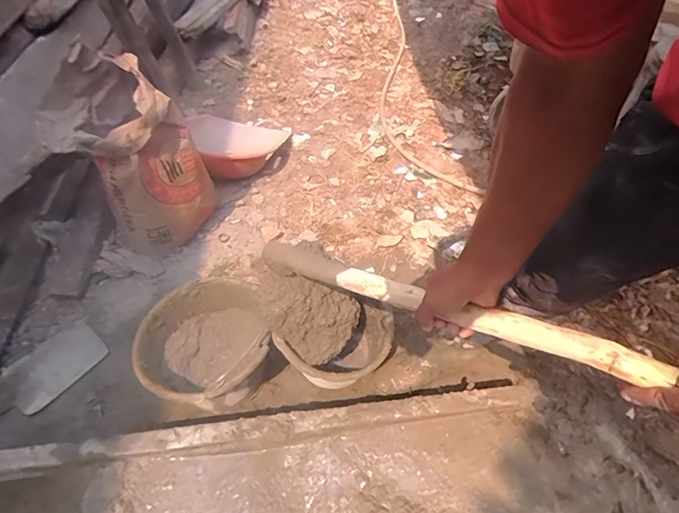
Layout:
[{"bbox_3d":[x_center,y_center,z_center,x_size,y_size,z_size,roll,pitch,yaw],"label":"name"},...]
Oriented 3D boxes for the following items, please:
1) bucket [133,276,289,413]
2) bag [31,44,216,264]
[{"bbox_3d":[-0.294,0.222,0.976,0.266,0.191,0.273,-2,49,2],"label":"bucket"},{"bbox_3d":[-0.583,-0.275,1.190,0.291,0.458,0.305,36,59,29],"label":"bag"}]

